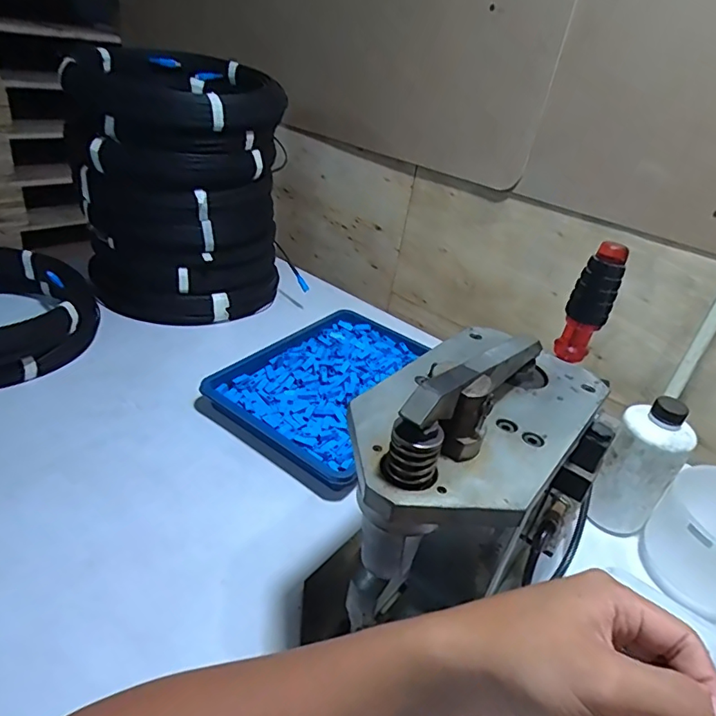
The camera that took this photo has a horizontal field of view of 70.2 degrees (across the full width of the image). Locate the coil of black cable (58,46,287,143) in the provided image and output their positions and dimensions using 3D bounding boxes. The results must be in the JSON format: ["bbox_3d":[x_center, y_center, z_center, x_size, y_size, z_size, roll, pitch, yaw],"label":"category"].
[{"bbox_3d":[-0.263,-0.404,0.772,0.294,0.076,0.312,3,33,-11],"label":"coil of black cable"}]

